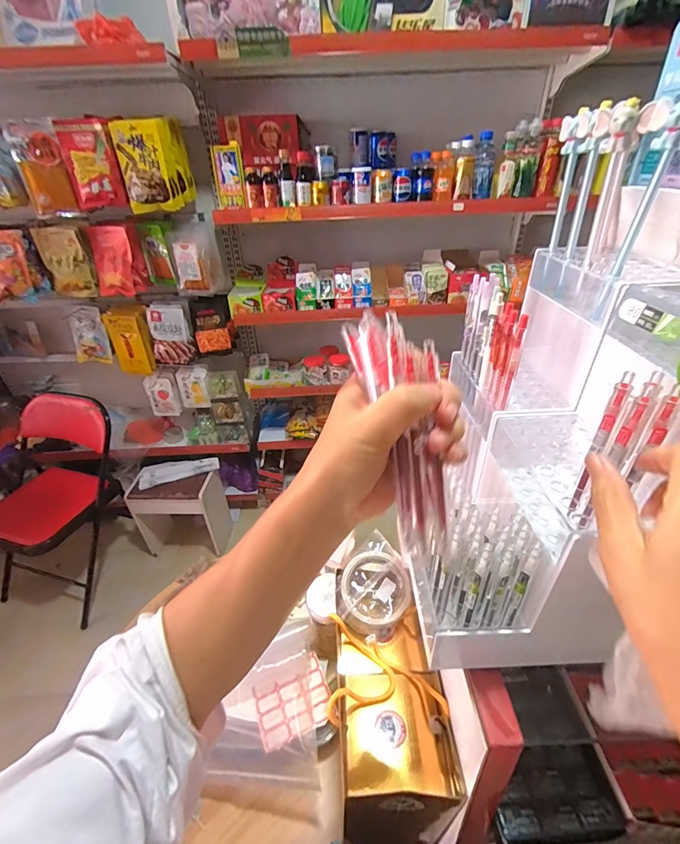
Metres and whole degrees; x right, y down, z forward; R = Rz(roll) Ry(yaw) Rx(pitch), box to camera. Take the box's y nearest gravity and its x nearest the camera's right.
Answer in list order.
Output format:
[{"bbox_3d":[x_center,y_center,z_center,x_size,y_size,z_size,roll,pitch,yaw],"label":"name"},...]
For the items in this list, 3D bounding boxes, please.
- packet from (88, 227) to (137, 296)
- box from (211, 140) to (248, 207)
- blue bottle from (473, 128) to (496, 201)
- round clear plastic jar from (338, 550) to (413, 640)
[{"bbox_3d":[-0.814,-0.573,1.374,0.147,0.230,0.056,7,17,16],"label":"packet"},{"bbox_3d":[-0.366,-0.814,1.270,0.097,0.188,0.040,-5,27,-4],"label":"box"},{"bbox_3d":[0.470,-0.833,1.248,0.063,0.177,0.062,10,37,17],"label":"blue bottle"},{"bbox_3d":[0.047,0.242,0.543,0.105,0.055,0.105,2,59,-3],"label":"round clear plastic jar"}]

